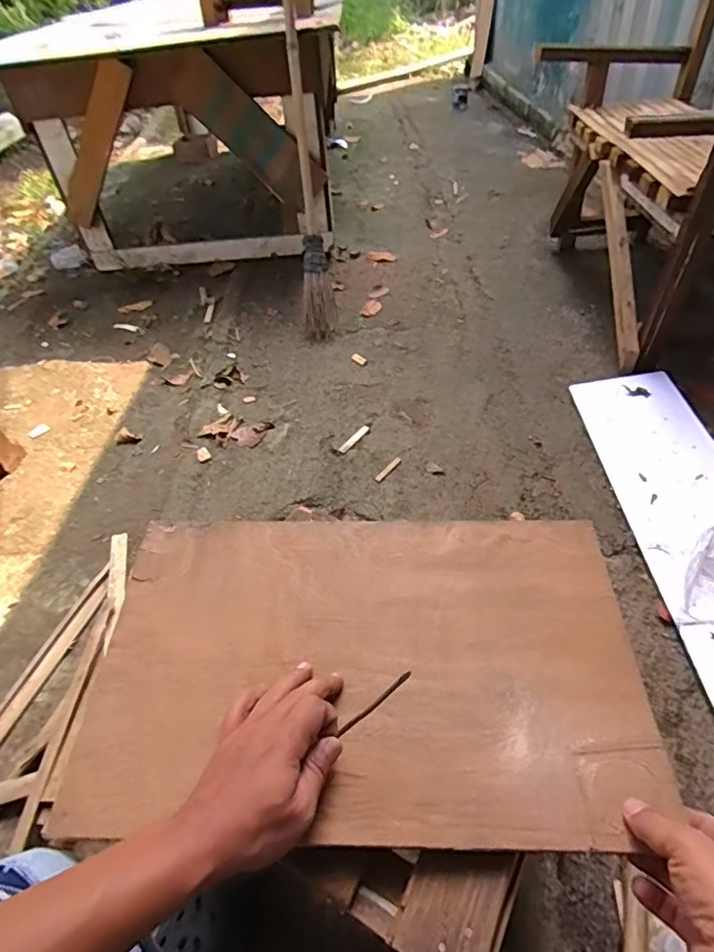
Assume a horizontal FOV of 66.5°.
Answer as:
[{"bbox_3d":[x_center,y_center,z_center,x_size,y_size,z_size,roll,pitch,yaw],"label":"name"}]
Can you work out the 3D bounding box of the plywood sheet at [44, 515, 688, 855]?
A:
[{"bbox_3d":[0.006,0.158,0.496,0.472,0.014,0.296,0,48,2],"label":"plywood sheet"}]

